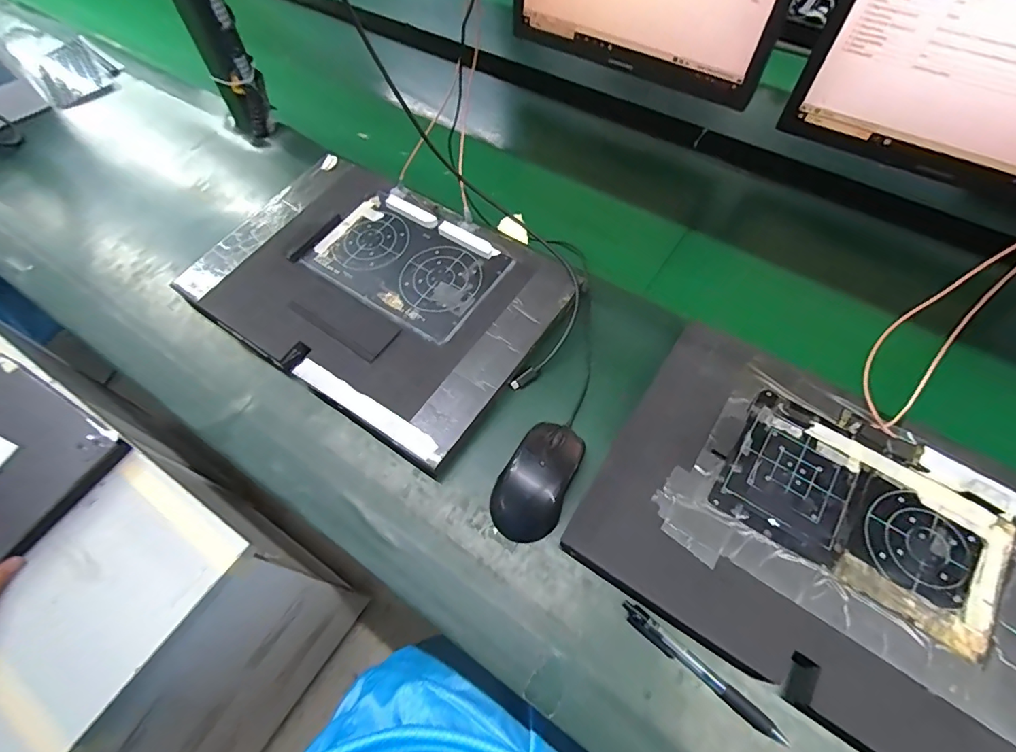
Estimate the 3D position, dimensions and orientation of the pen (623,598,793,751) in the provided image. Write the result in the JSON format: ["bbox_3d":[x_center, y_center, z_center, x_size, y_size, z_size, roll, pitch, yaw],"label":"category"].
[{"bbox_3d":[0.148,0.229,0.370,0.136,0.009,0.014,36,67,19],"label":"pen"}]

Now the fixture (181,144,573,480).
[{"bbox_3d":[-0.148,-0.099,0.536,0.371,0.048,0.260,31,66,17],"label":"fixture"}]

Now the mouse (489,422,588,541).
[{"bbox_3d":[0.028,0.093,0.430,0.064,0.035,0.109,22,63,13],"label":"mouse"}]

